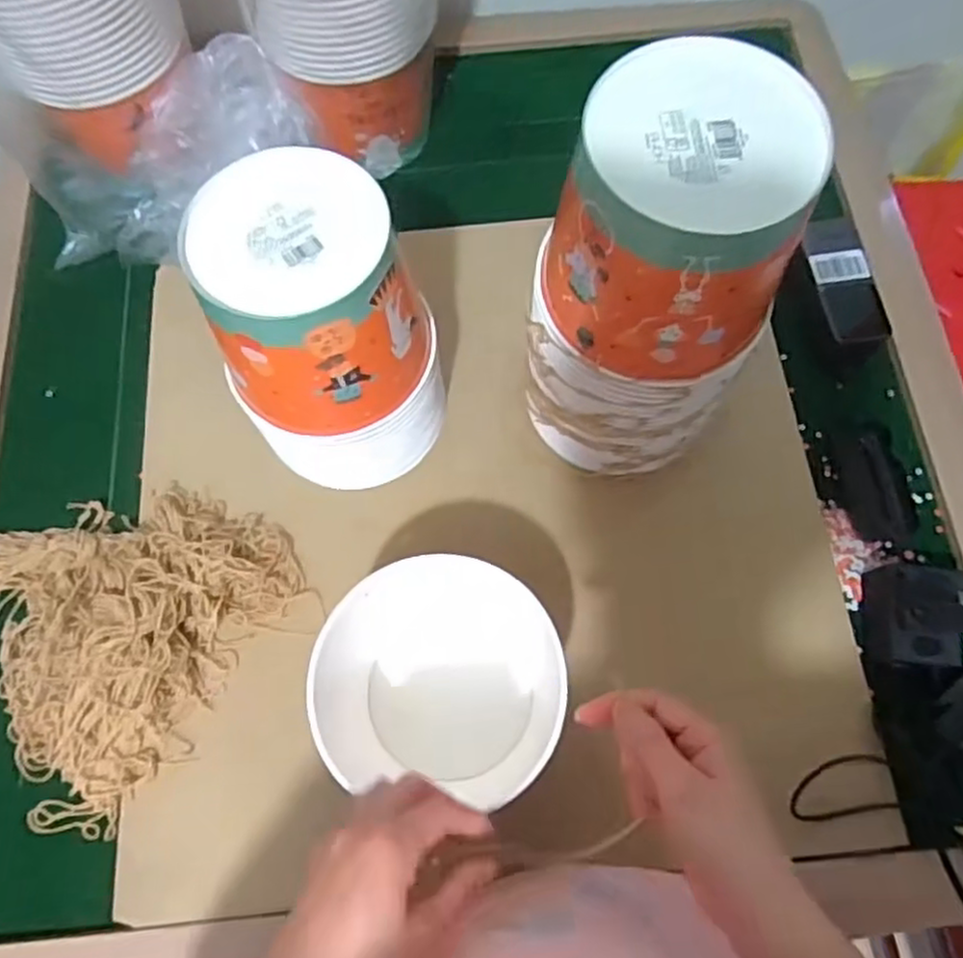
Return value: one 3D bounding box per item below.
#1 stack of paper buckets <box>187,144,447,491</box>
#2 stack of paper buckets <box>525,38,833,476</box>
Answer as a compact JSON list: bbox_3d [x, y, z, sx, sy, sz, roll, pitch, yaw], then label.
[{"bbox_3d":[-0.109,-0.106,0.539,0.140,0.209,0.155,-18,71,-6],"label":"stack of paper buckets"},{"bbox_3d":[0.114,-0.123,0.522,0.152,0.309,0.141,18,71,7],"label":"stack of paper buckets"}]

